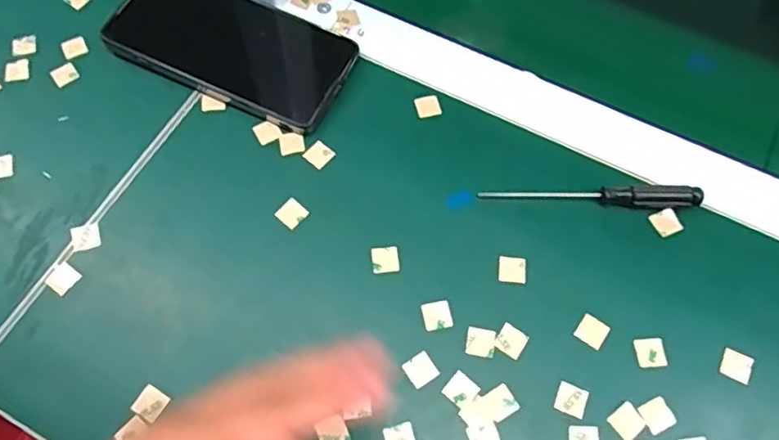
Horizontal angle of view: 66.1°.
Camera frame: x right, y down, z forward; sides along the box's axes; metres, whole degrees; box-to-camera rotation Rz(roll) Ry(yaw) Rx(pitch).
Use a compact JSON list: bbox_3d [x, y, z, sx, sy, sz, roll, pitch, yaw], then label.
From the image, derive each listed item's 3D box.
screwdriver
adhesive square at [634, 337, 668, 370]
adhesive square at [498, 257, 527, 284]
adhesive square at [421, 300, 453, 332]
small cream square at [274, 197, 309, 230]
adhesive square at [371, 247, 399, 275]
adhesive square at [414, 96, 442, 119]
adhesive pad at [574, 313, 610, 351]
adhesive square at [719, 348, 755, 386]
[{"bbox_3d":[0.124,-0.015,0.367,0.131,0.014,0.011,3,64,0],"label":"screwdriver"},{"bbox_3d":[0.146,0.074,0.333,0.016,0.004,0.017,-4,64,-3],"label":"adhesive square"},{"bbox_3d":[0.073,0.029,0.353,0.016,0.004,0.015,6,64,2],"label":"adhesive square"},{"bbox_3d":[0.027,0.054,0.341,0.016,0.004,0.016,-12,65,-7],"label":"adhesive square"},{"bbox_3d":[-0.060,-0.005,0.366,0.015,0.004,0.016,35,68,14],"label":"small cream square"},{"bbox_3d":[-0.002,0.023,0.355,0.016,0.004,0.016,-8,65,-5],"label":"adhesive square"},{"bbox_3d":[0.025,-0.076,0.399,0.016,0.004,0.015,-13,65,-7],"label":"adhesive square"},{"bbox_3d":[0.115,0.063,0.339,0.015,0.004,0.016,31,70,12],"label":"adhesive pad"},{"bbox_3d":[0.193,0.080,0.331,0.016,0.004,0.016,25,66,10],"label":"adhesive square"}]

